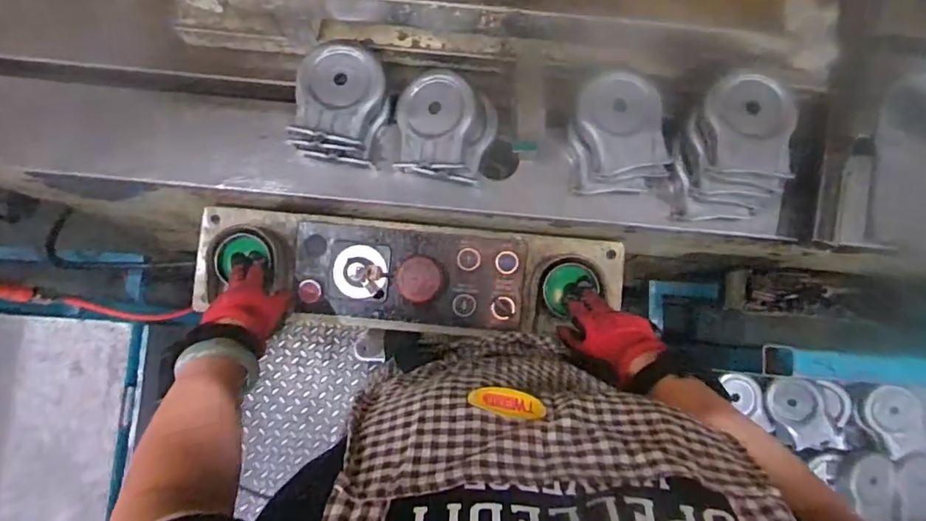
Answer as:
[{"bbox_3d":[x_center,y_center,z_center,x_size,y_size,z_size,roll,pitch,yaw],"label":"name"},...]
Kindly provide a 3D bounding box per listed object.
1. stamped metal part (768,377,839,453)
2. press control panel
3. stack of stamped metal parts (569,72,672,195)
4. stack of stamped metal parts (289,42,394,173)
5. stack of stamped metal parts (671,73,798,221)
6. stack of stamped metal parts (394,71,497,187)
[{"bbox_3d":[0.646,0.294,1.039,0.084,0.008,0.127,-24,76,27],"label":"stamped metal part"},{"bbox_3d":[-0.064,0.020,0.698,0.539,0.047,0.139,5,81,-1],"label":"press control panel"},{"bbox_3d":[0.188,-0.151,0.656,0.113,0.062,0.142,-2,81,-2],"label":"stack of stamped metal parts"},{"bbox_3d":[-0.149,-0.186,0.661,0.106,0.077,0.126,14,81,1],"label":"stack of stamped metal parts"},{"bbox_3d":[0.317,-0.128,0.639,0.107,0.081,0.153,14,81,1],"label":"stack of stamped metal parts"},{"bbox_3d":[-0.025,-0.159,0.662,0.110,0.062,0.120,10,84,17],"label":"stack of stamped metal parts"}]

